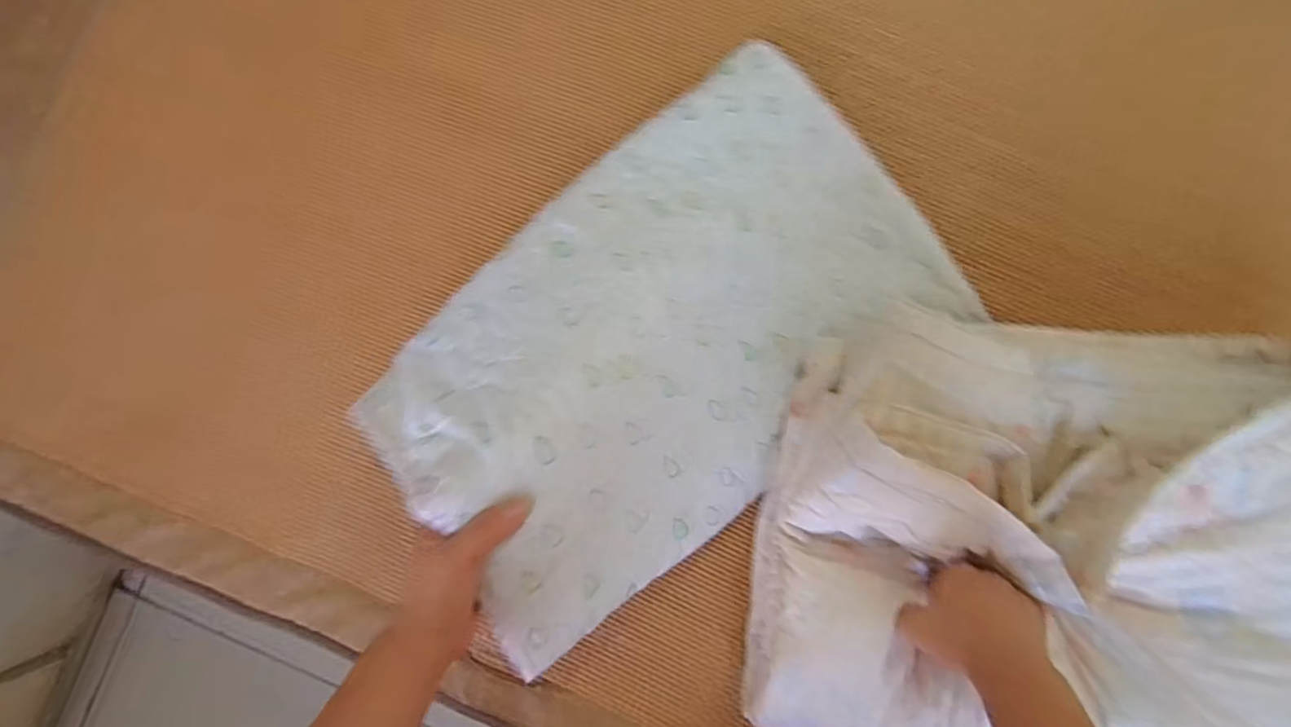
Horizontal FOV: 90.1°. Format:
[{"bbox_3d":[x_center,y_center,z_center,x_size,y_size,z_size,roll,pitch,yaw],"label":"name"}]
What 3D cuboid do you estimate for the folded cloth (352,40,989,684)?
[{"bbox_3d":[0.023,-0.028,0.511,0.460,0.069,0.291,-40,93,-18],"label":"folded cloth"}]

